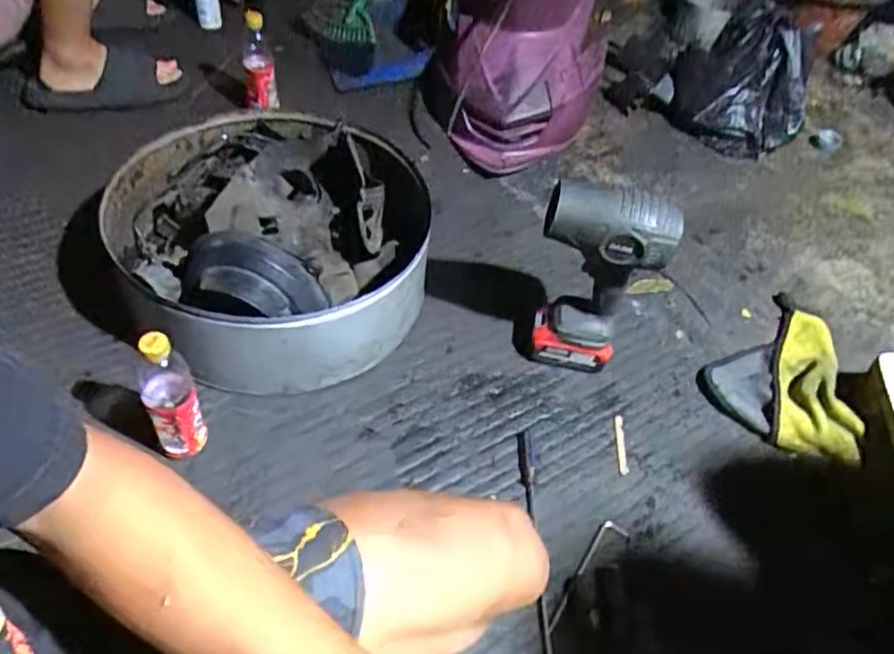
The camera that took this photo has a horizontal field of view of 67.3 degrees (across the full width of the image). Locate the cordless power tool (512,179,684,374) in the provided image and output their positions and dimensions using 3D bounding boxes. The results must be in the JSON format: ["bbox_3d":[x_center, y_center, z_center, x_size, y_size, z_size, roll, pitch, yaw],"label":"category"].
[{"bbox_3d":[0.186,-0.055,0.875,0.153,0.268,0.069,6,49,-1],"label":"cordless power tool"}]

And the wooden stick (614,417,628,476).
[{"bbox_3d":[0.235,0.159,0.904,0.012,0.004,0.089,6,49,-2],"label":"wooden stick"}]

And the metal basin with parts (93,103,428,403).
[{"bbox_3d":[-0.237,-0.136,0.969,0.430,0.208,0.444,3,49,-4],"label":"metal basin with parts"}]

